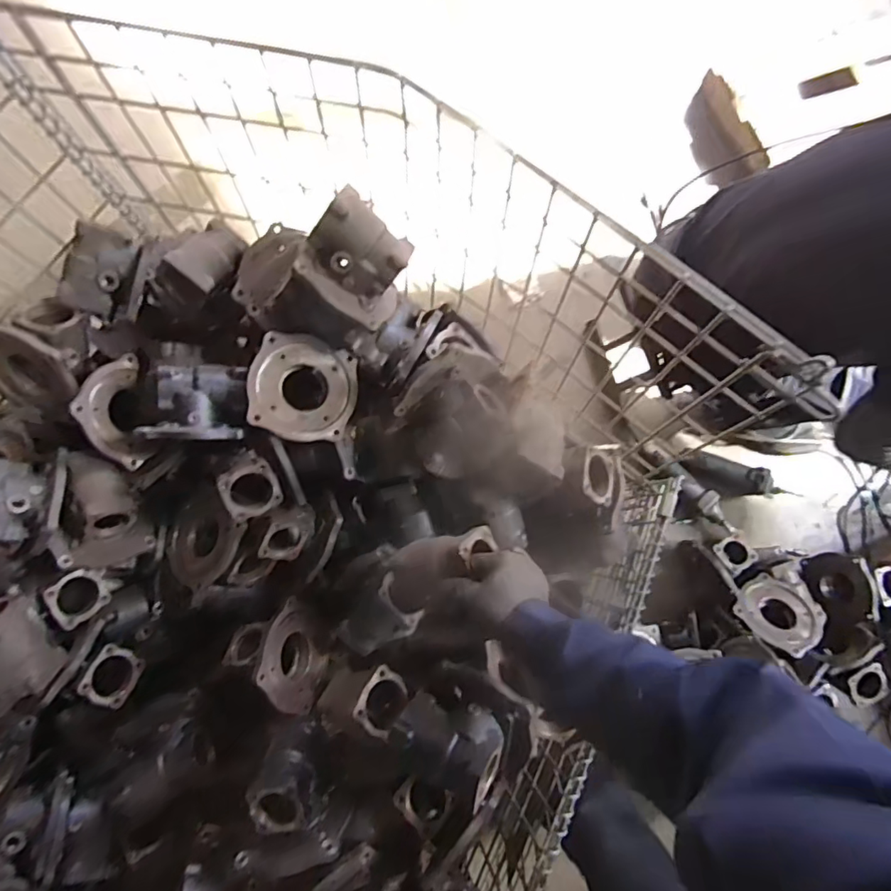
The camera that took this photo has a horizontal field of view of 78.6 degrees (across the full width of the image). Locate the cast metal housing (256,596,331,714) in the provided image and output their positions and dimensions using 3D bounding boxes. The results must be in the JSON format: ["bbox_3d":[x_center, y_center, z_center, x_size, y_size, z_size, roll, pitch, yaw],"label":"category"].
[{"bbox_3d":[-0.246,0.335,0.859,0.039,0.142,0.154,-12,43,21],"label":"cast metal housing"}]

